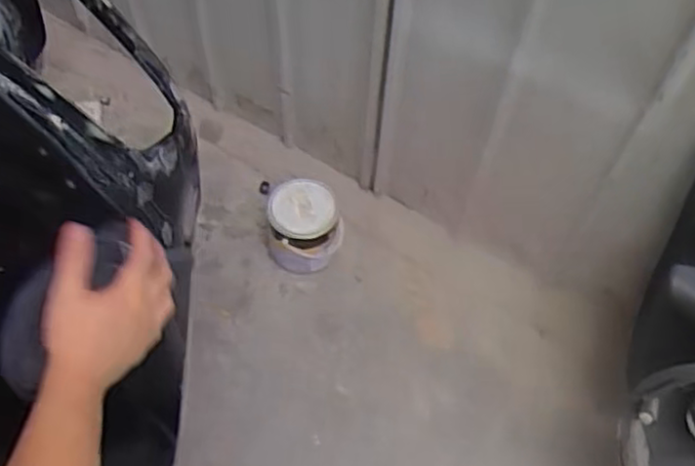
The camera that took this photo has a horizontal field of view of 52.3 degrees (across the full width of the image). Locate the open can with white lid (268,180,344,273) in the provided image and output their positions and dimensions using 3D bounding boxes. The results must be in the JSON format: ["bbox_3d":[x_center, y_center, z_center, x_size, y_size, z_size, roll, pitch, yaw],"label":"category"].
[{"bbox_3d":[-0.102,-0.009,1.660,0.172,0.171,0.174,-1,57,-2],"label":"open can with white lid"}]

